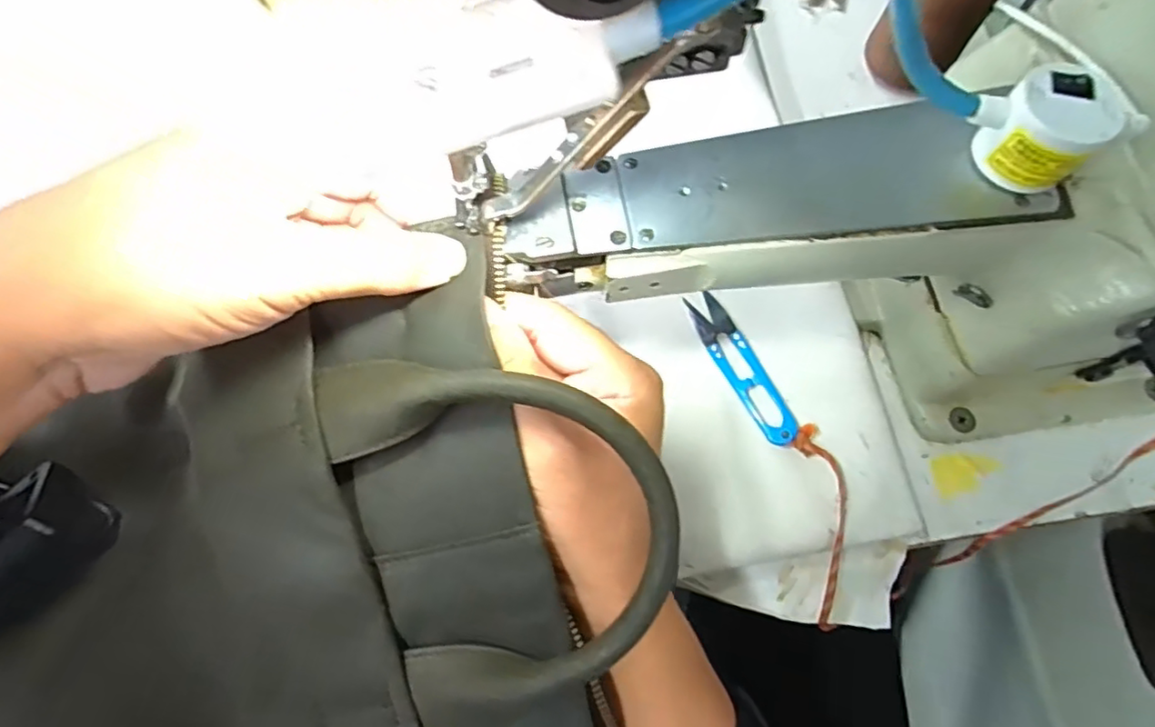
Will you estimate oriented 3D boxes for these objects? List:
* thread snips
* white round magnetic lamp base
[{"bbox_3d":[0.095,0.002,0.354,0.020,0.009,0.099,-26,71,-9],"label":"thread snips"},{"bbox_3d":[0.173,-0.087,0.230,0.037,0.033,0.038,0,69,1],"label":"white round magnetic lamp base"}]

